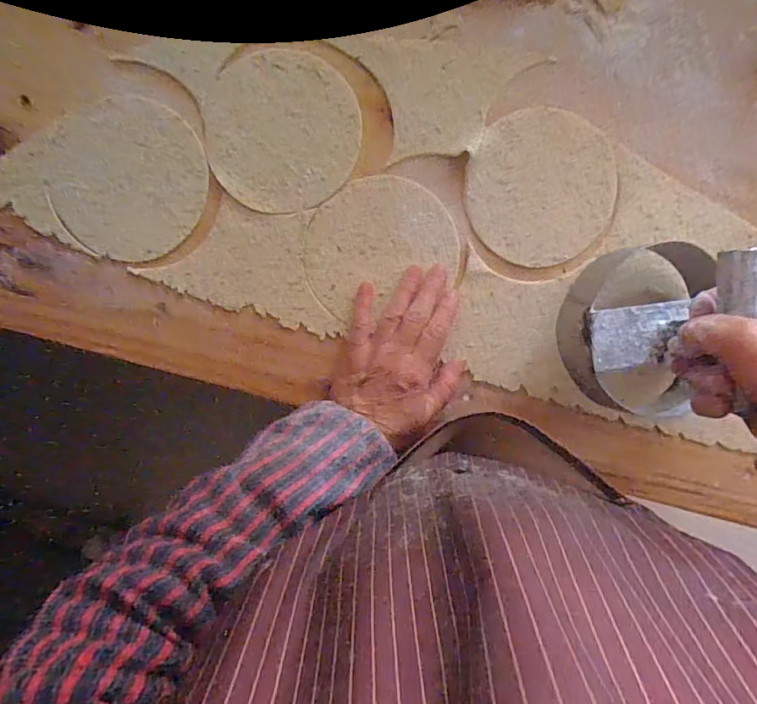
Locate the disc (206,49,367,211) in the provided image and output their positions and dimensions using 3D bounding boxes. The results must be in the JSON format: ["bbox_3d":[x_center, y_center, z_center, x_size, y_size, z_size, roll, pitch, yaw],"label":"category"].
[{"bbox_3d":[-0.084,-0.192,0.416,0.130,0.004,0.133,0,95,-1],"label":"disc"}]

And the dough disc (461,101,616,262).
[{"bbox_3d":[0.145,-0.147,0.423,0.131,0.005,0.131,0,95,-1],"label":"dough disc"}]

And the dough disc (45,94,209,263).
[{"bbox_3d":[-0.224,-0.154,0.424,0.139,0.008,0.135,0,95,-1],"label":"dough disc"}]

